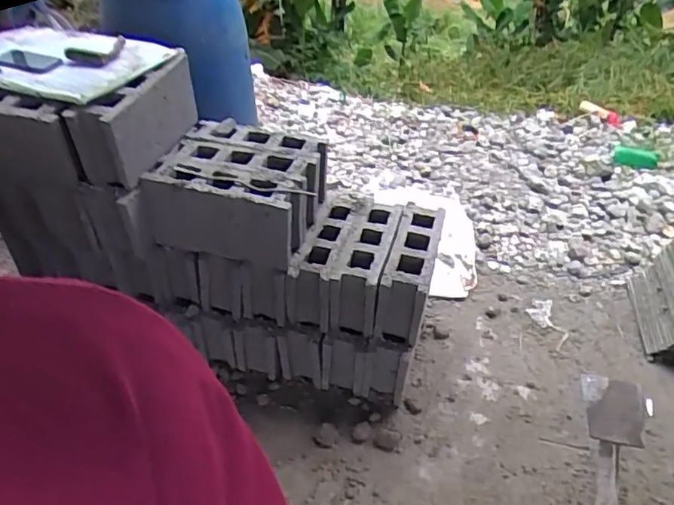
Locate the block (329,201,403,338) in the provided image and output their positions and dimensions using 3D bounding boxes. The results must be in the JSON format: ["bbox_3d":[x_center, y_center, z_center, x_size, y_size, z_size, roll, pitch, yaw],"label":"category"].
[{"bbox_3d":[0.092,0.032,1.654,0.129,0.197,0.380,10,40,12],"label":"block"}]

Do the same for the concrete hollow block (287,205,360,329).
[{"bbox_3d":[-0.039,0.018,1.666,0.121,0.188,0.368,8,40,10],"label":"concrete hollow block"}]

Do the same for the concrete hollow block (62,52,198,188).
[{"bbox_3d":[-0.522,-0.362,1.498,0.132,0.213,0.386,11,41,13],"label":"concrete hollow block"}]

